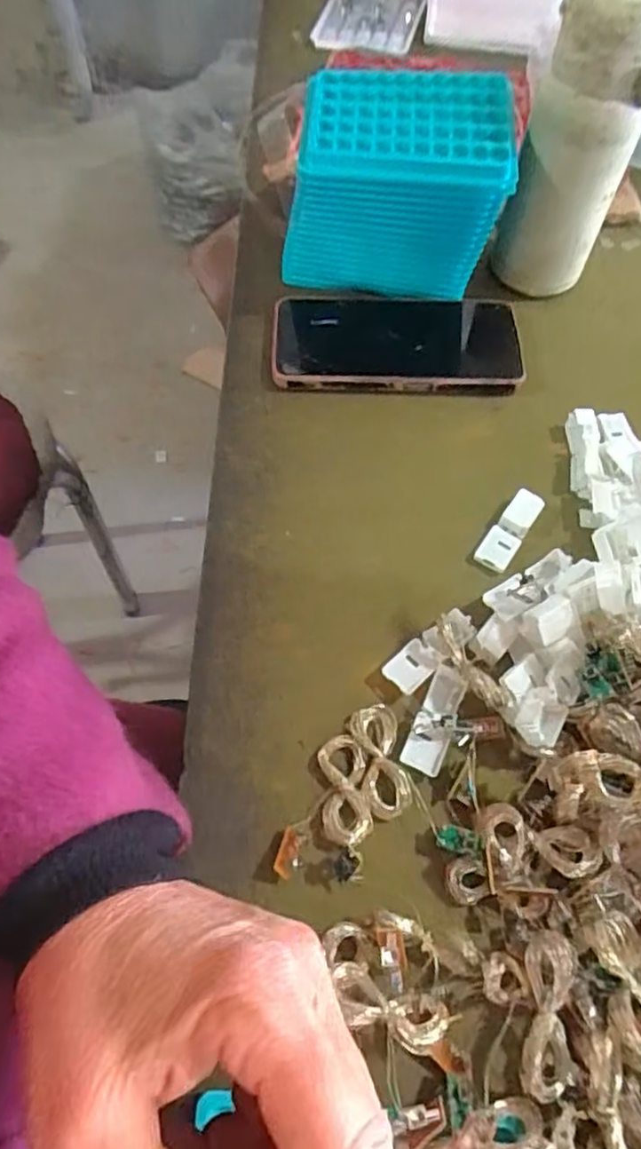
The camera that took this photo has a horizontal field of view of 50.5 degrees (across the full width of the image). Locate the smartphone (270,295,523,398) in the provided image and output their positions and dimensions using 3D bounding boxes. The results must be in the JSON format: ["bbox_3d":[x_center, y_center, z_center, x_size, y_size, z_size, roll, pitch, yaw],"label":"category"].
[{"bbox_3d":[0.050,-0.158,0.462,0.163,0.017,0.084,0,61,-1],"label":"smartphone"}]

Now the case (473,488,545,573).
[{"bbox_3d":[0.111,-0.026,0.398,0.020,0.013,0.053,32,65,15],"label":"case"}]

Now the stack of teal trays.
[{"bbox_3d":[0.049,-0.250,0.452,0.137,0.112,0.083,7,61,3],"label":"stack of teal trays"}]

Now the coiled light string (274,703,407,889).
[{"bbox_3d":[0.017,0.103,0.323,0.047,0.019,0.089,19,63,9],"label":"coiled light string"}]

